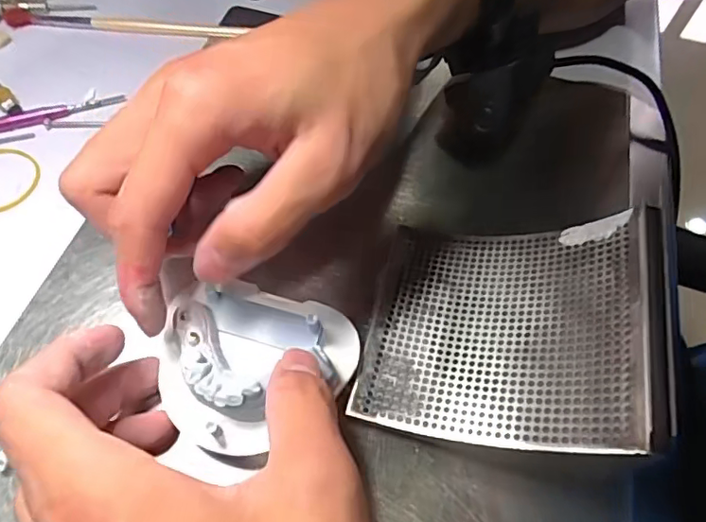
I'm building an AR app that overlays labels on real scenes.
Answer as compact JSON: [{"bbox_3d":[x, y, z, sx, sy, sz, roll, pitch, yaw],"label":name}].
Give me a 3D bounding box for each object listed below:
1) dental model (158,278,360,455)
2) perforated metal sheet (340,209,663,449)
[{"bbox_3d":[-0.039,0.037,0.208,0.074,0.023,0.067,15,58,6],"label":"dental model"},{"bbox_3d":[0.062,0.024,0.216,0.109,0.014,0.094,-3,54,31],"label":"perforated metal sheet"}]

